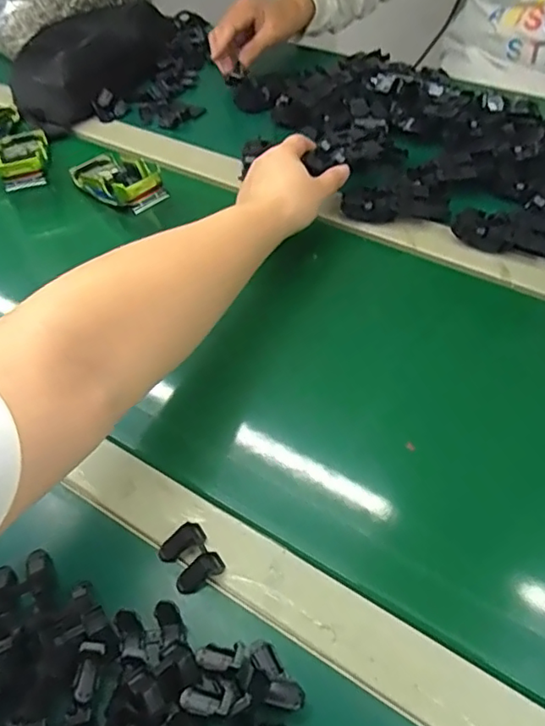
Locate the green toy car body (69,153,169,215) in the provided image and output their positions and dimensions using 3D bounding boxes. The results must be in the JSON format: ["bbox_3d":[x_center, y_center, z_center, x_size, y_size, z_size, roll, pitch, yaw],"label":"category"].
[{"bbox_3d":[-0.165,-0.193,0.608,0.060,0.030,0.133,-34,44,-22],"label":"green toy car body"}]

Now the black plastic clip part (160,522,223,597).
[{"bbox_3d":[-0.050,0.119,0.350,0.029,0.011,0.036,-30,56,-19],"label":"black plastic clip part"}]

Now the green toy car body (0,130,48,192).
[{"bbox_3d":[-0.282,-0.231,0.643,0.060,0.029,0.142,-22,40,-13],"label":"green toy car body"}]

